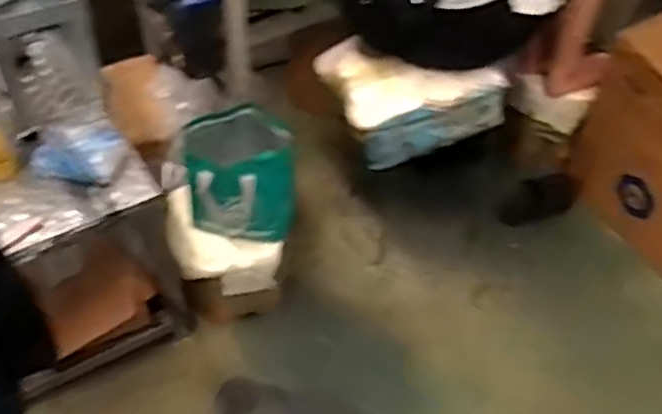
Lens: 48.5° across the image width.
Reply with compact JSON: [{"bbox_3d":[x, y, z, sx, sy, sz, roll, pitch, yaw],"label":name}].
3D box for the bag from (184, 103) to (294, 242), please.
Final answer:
[{"bbox_3d":[-0.195,-0.070,1.583,0.237,0.205,0.210,-7,48,-9],"label":"bag"}]

